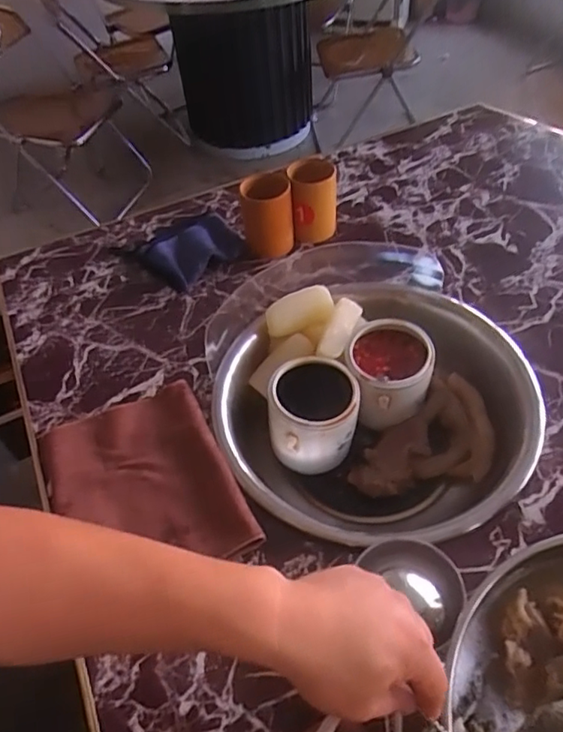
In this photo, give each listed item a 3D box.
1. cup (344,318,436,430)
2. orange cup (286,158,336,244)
[{"bbox_3d":[0.159,0.010,0.845,0.120,0.100,0.132,-3,51,3],"label":"cup"},{"bbox_3d":[0.054,-0.283,0.974,0.080,0.139,0.070,0,51,5],"label":"orange cup"}]

